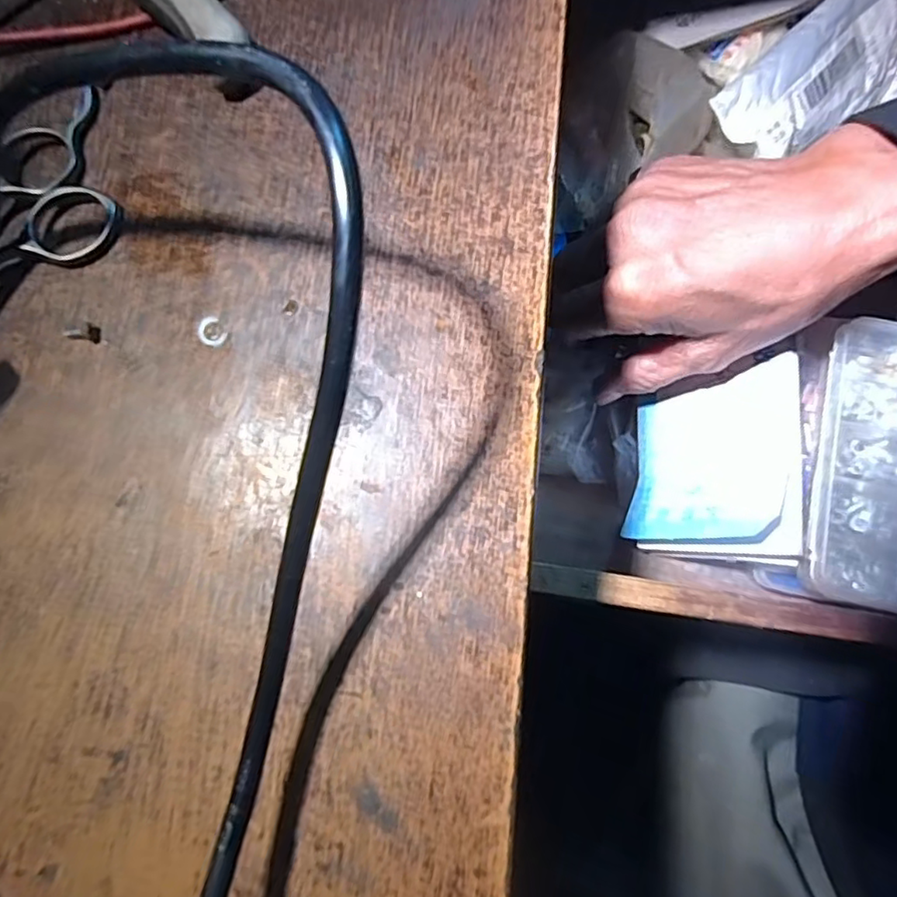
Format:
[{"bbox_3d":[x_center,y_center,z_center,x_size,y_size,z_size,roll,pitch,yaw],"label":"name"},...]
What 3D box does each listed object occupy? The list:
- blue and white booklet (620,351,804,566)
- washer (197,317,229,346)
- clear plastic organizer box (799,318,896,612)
[{"bbox_3d":[0.122,0.007,0.279,0.007,0.079,0.090,28,67,-34],"label":"blue and white booklet"},{"bbox_3d":[-0.071,-0.035,0.181,0.009,0.004,0.009,0,79,-1],"label":"washer"},{"bbox_3d":[0.201,0.008,0.266,0.070,0.019,0.124,13,81,6],"label":"clear plastic organizer box"}]

